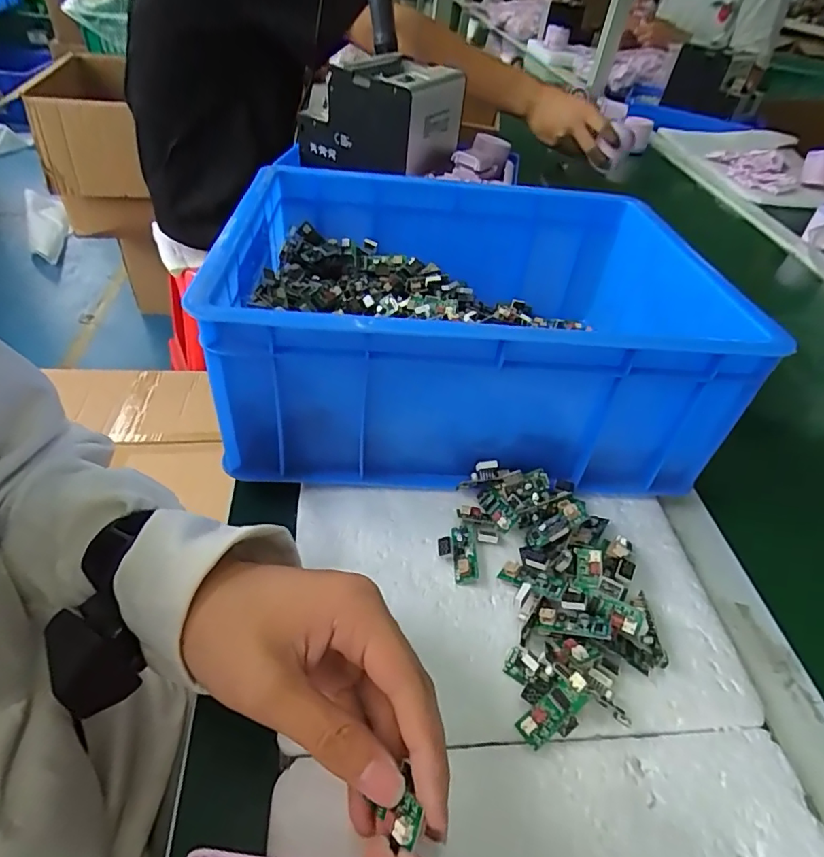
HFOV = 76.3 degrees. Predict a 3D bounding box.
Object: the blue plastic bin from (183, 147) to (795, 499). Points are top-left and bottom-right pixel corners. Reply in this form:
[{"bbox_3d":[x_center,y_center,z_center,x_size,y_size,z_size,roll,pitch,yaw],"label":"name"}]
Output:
[{"bbox_3d":[0.039,-0.093,0.406,0.329,0.129,0.262,1,44,-7],"label":"blue plastic bin"}]

